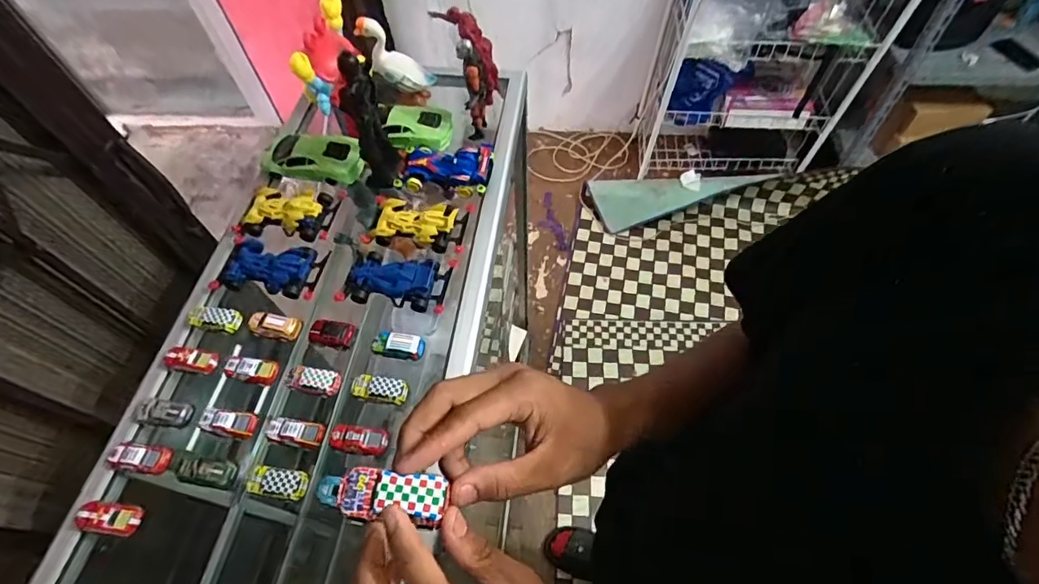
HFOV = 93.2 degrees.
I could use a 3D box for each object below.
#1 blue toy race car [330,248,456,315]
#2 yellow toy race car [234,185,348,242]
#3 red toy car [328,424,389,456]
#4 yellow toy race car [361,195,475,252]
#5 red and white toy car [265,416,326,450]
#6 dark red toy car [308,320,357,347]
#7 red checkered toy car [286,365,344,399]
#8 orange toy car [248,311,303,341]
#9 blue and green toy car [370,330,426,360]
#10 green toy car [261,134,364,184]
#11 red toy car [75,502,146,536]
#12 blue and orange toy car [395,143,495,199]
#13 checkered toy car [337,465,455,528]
[{"bbox_3d":[-0.165,-0.019,0.649,0.142,0.036,0.082,6,59,6],"label":"blue toy race car"},{"bbox_3d":[-0.336,-0.121,0.714,0.137,0.045,0.082,6,59,6],"label":"yellow toy race car"},{"bbox_3d":[-0.178,0.164,0.544,0.060,0.017,0.028,5,58,5],"label":"red toy car"},{"bbox_3d":[-0.145,-0.103,0.703,0.142,0.044,0.085,4,58,5],"label":"yellow toy race car"},{"bbox_3d":[-0.251,0.154,0.544,0.069,0.014,0.028,8,59,7],"label":"red and white toy car"},{"bbox_3d":[-0.231,0.050,0.602,0.053,0.019,0.026,7,59,7],"label":"dark red toy car"},{"bbox_3d":[-0.245,0.104,0.578,0.065,0.016,0.030,8,59,7],"label":"red checkered toy car"},{"bbox_3d":[-0.310,0.043,0.620,0.069,0.020,0.027,8,59,7],"label":"orange toy car"},{"bbox_3d":[-0.149,0.065,0.599,0.062,0.025,0.028,6,59,6],"label":"blue and green toy car"},{"bbox_3d":[-0.331,-0.210,0.772,0.175,0.057,0.087,16,60,12],"label":"green toy car"},{"bbox_3d":[-0.419,0.231,0.502,0.060,0.015,0.029,5,58,5],"label":"red toy car"},{"bbox_3d":[-0.114,-0.189,0.751,0.139,0.033,0.082,6,59,6],"label":"blue and orange toy car"},{"bbox_3d":[-0.072,0.116,0.281,0.060,0.014,0.027,6,58,2],"label":"checkered toy car"}]

